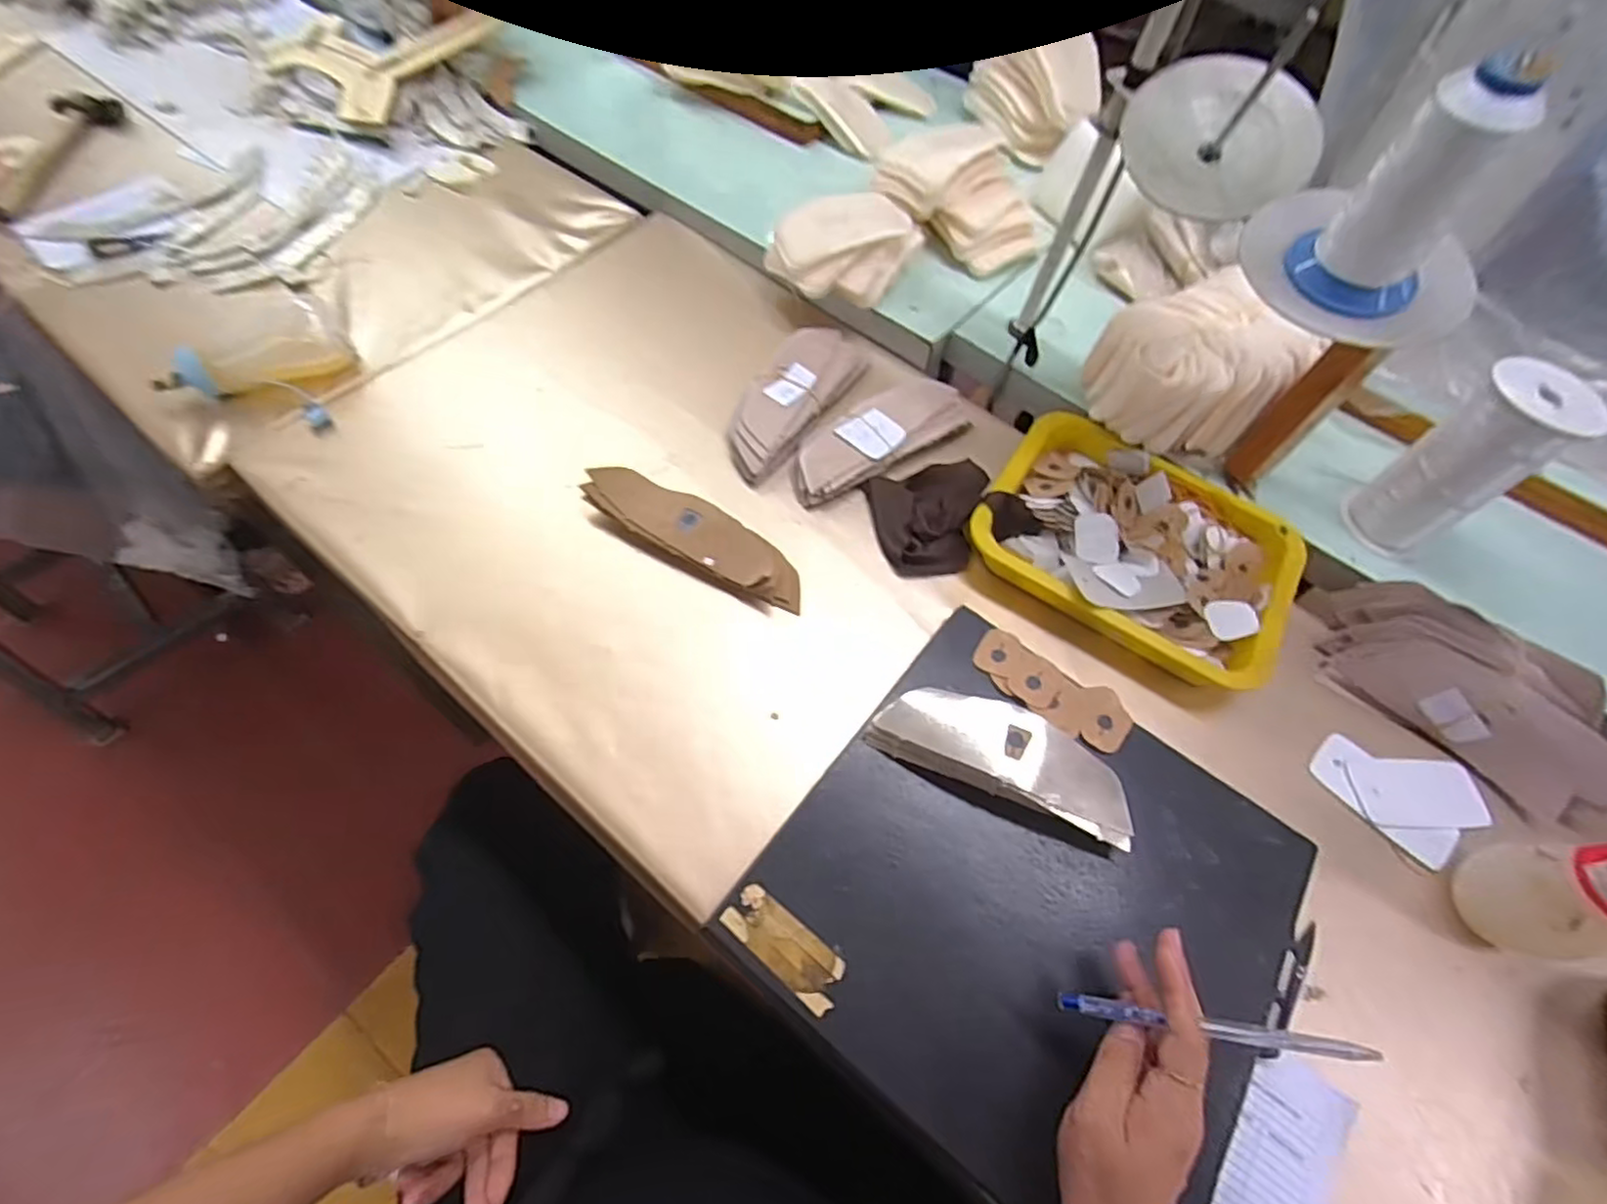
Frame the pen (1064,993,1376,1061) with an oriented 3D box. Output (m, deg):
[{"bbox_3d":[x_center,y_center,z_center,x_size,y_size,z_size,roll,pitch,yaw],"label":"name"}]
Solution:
[{"bbox_3d":[0.205,0.219,0.354,0.141,0.009,0.009,-8,58,31],"label":"pen"}]

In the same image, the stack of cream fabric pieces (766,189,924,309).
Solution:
[{"bbox_3d":[0.049,-0.361,0.706,0.166,0.066,0.103,-5,62,-9],"label":"stack of cream fabric pieces"}]

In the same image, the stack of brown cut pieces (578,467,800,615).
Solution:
[{"bbox_3d":[-0.090,-0.055,0.577,0.200,0.028,0.056,25,61,7],"label":"stack of brown cut pieces"}]

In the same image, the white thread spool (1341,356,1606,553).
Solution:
[{"bbox_3d":[0.541,-0.112,0.568,0.068,0.160,0.078,-27,66,-19],"label":"white thread spool"}]

